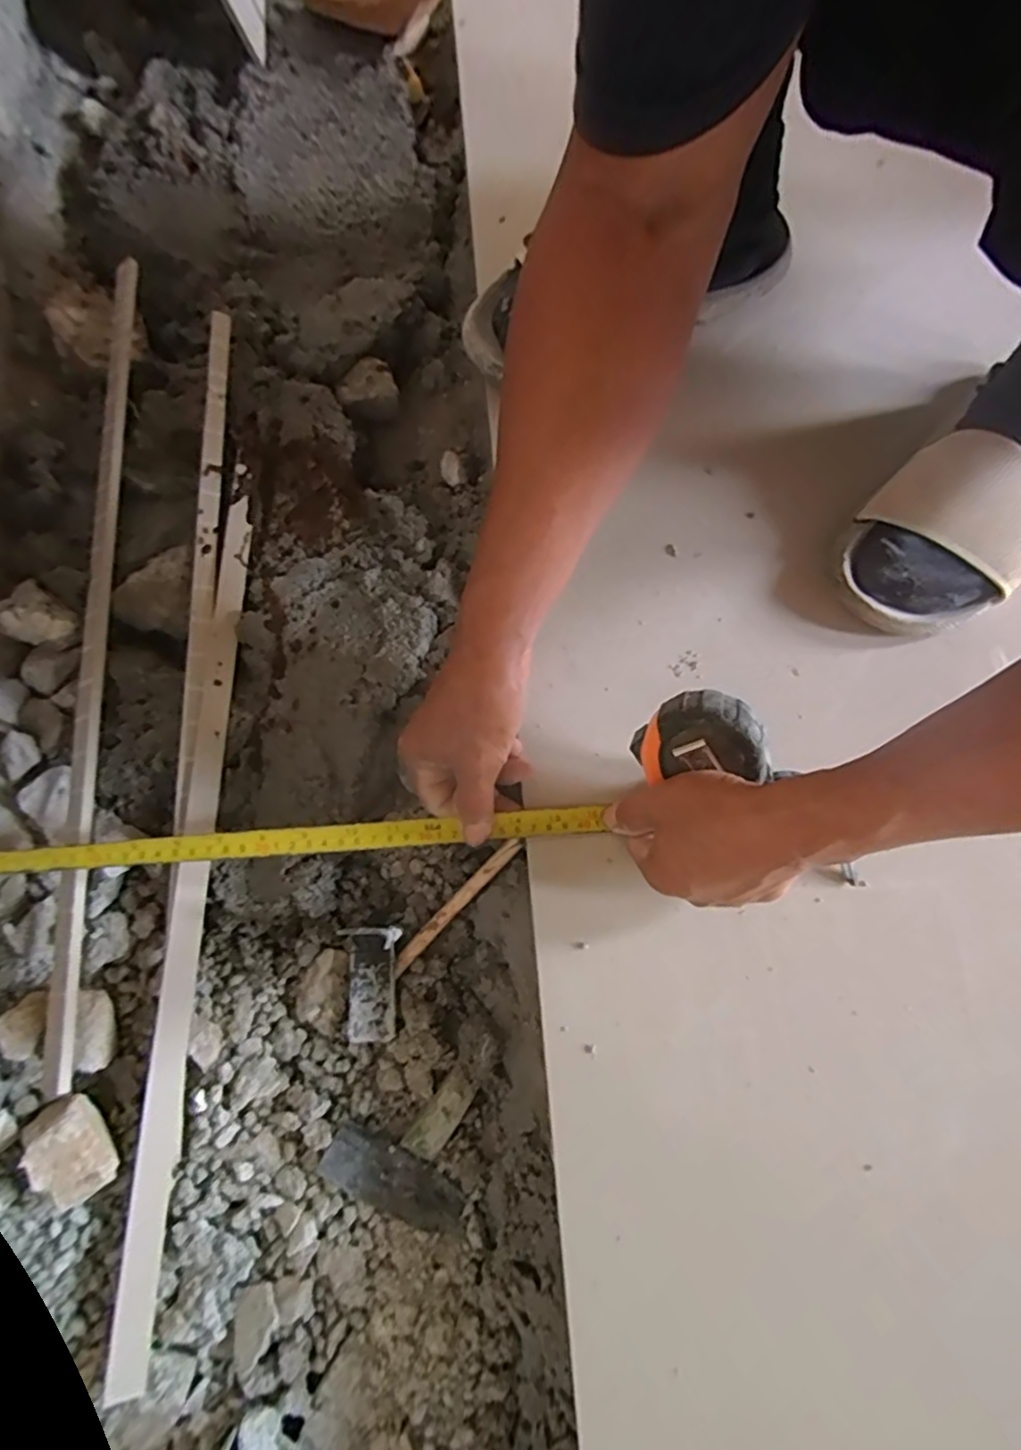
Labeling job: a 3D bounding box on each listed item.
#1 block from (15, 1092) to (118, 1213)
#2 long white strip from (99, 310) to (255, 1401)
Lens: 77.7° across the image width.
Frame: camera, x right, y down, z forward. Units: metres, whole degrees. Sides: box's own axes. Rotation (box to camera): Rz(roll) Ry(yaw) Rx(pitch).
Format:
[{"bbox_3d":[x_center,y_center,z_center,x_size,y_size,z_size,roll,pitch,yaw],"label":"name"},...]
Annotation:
[{"bbox_3d":[-0.257,0.248,0.371,0.036,0.031,0.056,-35,77,-9],"label":"block"},{"bbox_3d":[-0.211,0.036,0.430,0.037,0.016,0.682,4,79,-18],"label":"long white strip"}]

